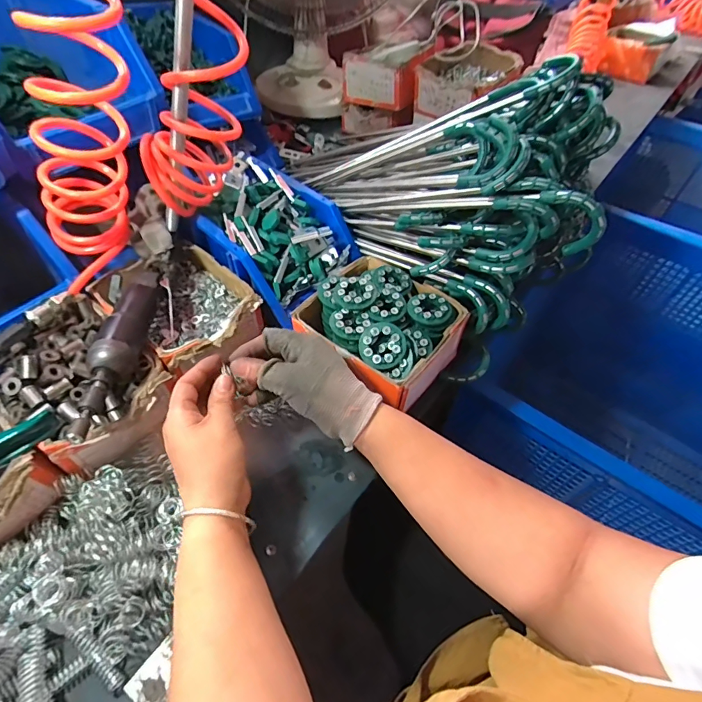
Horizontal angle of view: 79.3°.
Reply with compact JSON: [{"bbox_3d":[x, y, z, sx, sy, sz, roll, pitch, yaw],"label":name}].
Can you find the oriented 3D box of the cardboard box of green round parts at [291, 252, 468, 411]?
[{"bbox_3d":[0.039,-0.023,0.480,0.168,0.085,0.141,30,56,21],"label":"cardboard box of green round parts"}]

